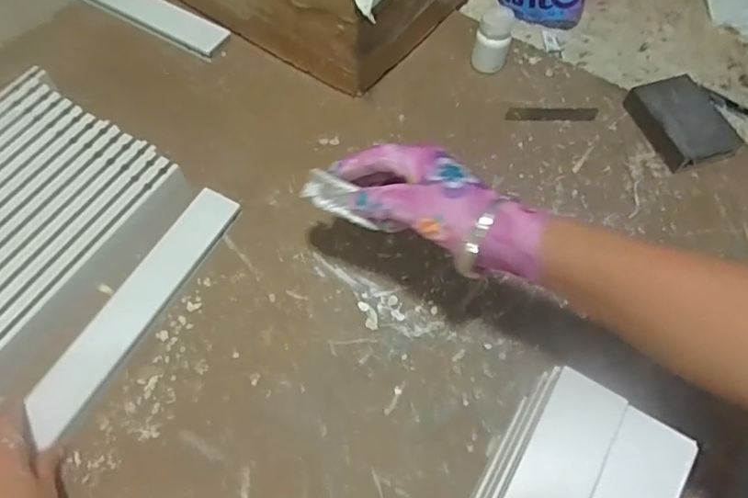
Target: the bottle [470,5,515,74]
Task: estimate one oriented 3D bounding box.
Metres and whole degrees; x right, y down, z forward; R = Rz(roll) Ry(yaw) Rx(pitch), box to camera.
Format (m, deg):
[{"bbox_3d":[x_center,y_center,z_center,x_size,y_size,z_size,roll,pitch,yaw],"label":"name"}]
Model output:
[{"bbox_3d":[0.128,-0.222,0.584,0.037,0.072,0.029,17,63,7],"label":"bottle"}]

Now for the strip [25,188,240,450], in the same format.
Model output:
[{"bbox_3d":[-0.248,0.120,0.423,0.041,0.016,0.430,26,64,12],"label":"strip"}]

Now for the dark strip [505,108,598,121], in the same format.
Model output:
[{"bbox_3d":[0.190,-0.144,0.578,0.098,0.004,0.015,-2,62,-2],"label":"dark strip"}]

